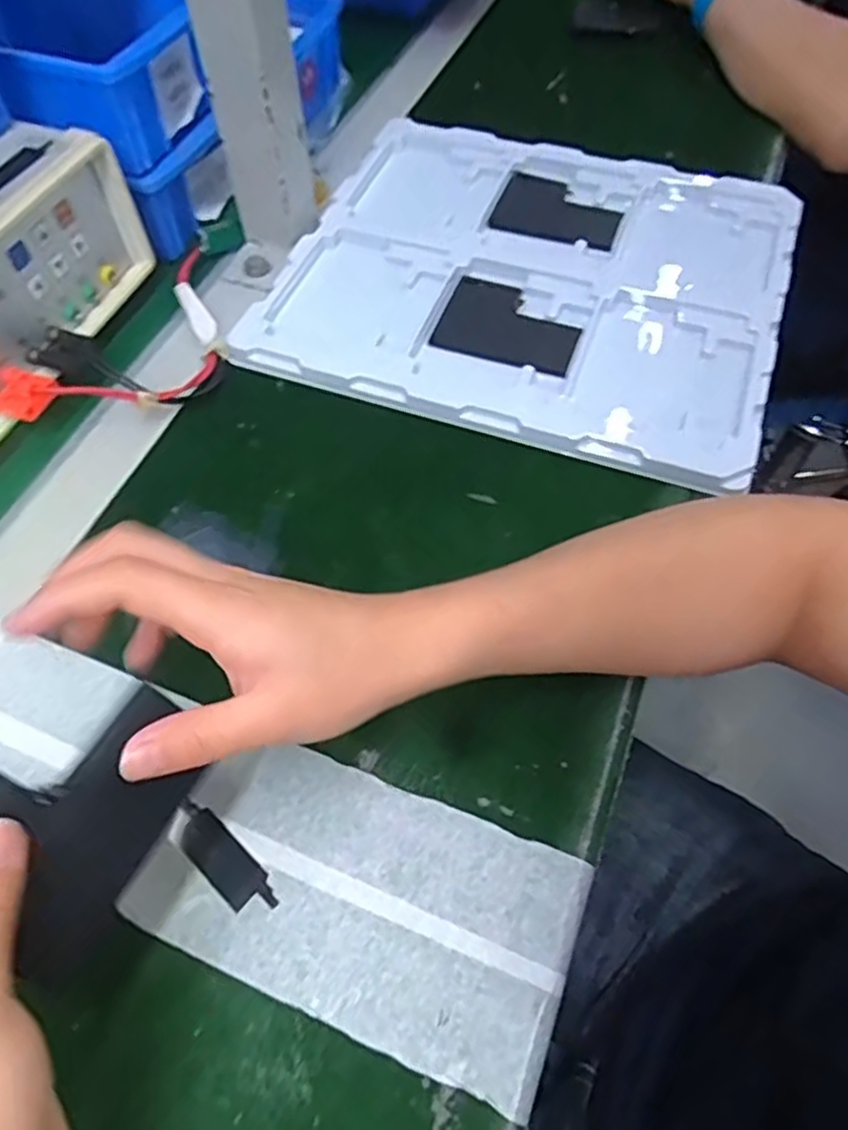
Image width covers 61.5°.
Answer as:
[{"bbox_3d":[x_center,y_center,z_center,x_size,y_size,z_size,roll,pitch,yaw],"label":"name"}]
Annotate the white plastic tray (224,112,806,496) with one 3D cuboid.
[{"bbox_3d":[0.074,-0.196,0.479,0.316,0.014,0.272,18,62,13],"label":"white plastic tray"}]

